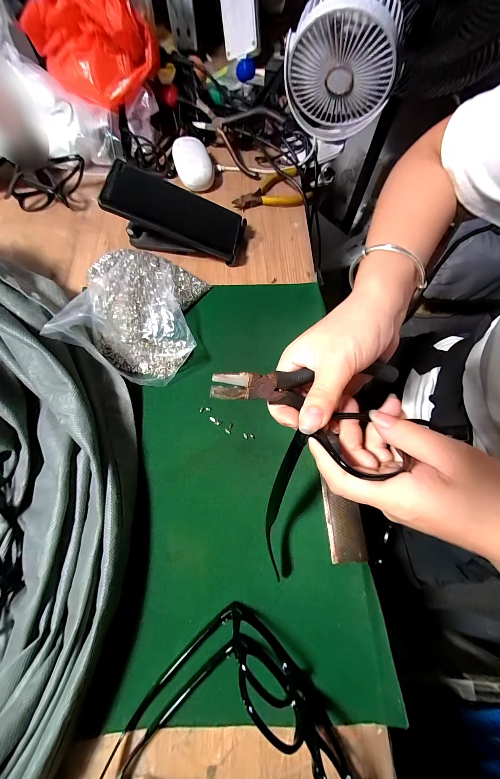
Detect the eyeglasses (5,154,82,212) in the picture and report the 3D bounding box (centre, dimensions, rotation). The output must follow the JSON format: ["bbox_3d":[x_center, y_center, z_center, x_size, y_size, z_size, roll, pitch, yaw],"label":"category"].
[{"bbox_3d":[-0.304,-0.304,0.386,0.120,0.043,0.075,11,70,3],"label":"eyeglasses"}]

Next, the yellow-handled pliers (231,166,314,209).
[{"bbox_3d":[0.031,-0.312,0.409,0.116,0.015,0.075,-6,70,-3],"label":"yellow-handled pliers"}]

